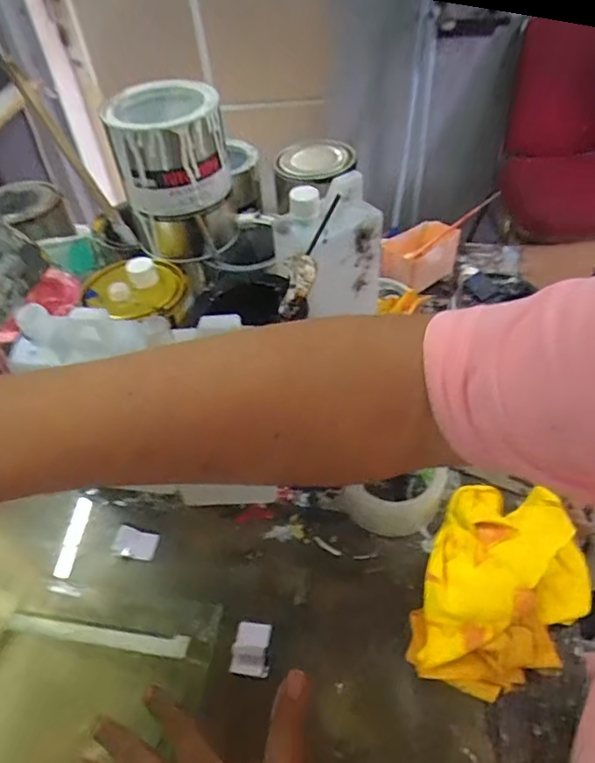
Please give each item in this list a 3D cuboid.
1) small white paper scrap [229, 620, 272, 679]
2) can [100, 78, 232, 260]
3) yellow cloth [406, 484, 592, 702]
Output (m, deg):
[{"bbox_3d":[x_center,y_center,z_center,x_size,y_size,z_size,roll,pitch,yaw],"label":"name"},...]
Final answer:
[{"bbox_3d":[-0.039,0.222,0.448,0.030,0.010,0.041,1,47,5],"label":"small white paper scrap"},{"bbox_3d":[-0.123,-0.206,0.532,0.101,0.142,0.094,-2,47,3],"label":"can"},{"bbox_3d":[0.178,0.171,0.454,0.126,0.047,0.184,17,50,21],"label":"yellow cloth"}]

